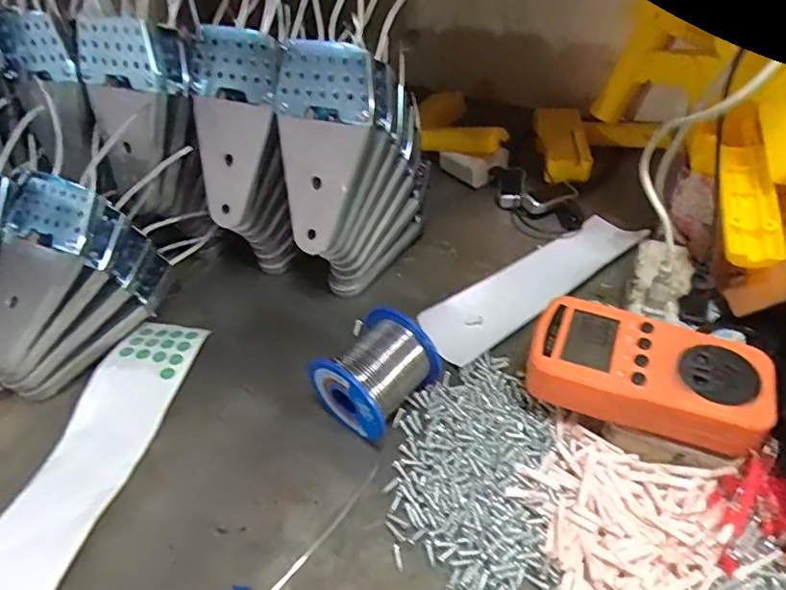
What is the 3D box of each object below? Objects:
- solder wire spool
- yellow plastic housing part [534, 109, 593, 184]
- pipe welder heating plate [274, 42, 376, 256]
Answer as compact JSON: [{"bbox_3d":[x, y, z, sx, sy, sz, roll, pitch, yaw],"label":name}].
[{"bbox_3d":[-0.010,0.051,0.355,0.053,0.053,0.074,31,55,28],"label":"solder wire spool"},{"bbox_3d":[0.177,-0.164,0.565,0.052,0.026,0.116,2,46,5],"label":"yellow plastic housing part"},{"bbox_3d":[-0.050,-0.097,0.366,0.067,0.133,0.014,16,20,20],"label":"pipe welder heating plate"}]

